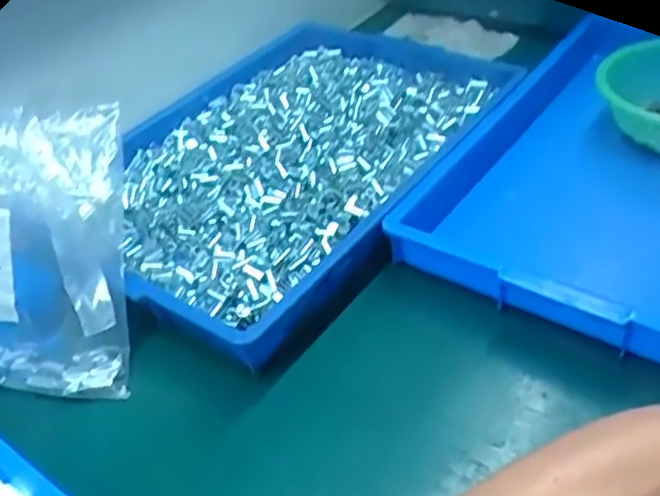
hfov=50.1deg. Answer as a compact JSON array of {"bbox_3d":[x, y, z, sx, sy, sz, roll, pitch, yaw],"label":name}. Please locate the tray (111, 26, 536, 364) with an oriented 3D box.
[{"bbox_3d":[-0.041,-0.095,0.649,0.290,0.034,0.422,23,49,30],"label":"tray"}]

